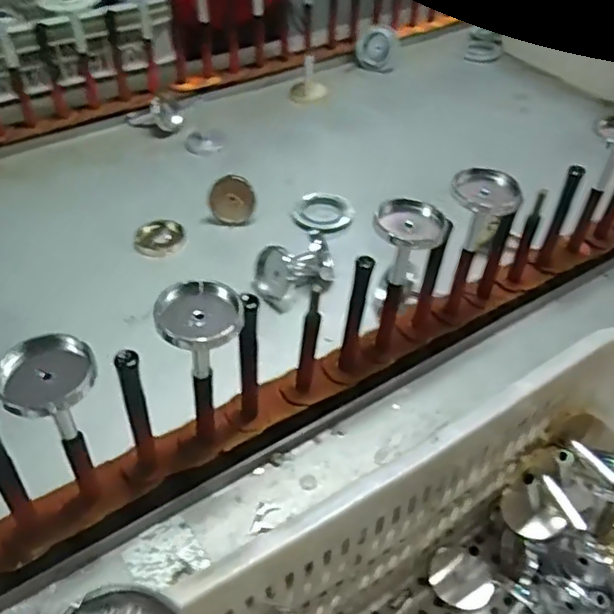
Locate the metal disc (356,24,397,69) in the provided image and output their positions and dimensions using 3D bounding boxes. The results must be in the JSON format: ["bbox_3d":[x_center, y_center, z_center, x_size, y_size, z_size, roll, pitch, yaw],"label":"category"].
[{"bbox_3d":[0.140,-0.524,1.265,0.086,0.072,0.016,-31,12,2],"label":"metal disc"}]

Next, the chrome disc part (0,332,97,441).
[{"bbox_3d":[-0.177,0.060,0.459,0.070,0.065,0.060,17,63,24],"label":"chrome disc part"}]

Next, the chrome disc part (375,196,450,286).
[{"bbox_3d":[0.091,-0.053,0.588,0.065,0.078,0.051,19,47,16],"label":"chrome disc part"}]

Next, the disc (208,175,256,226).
[{"bbox_3d":[-0.102,-0.147,0.868,0.060,0.065,0.006,23,15,-12],"label":"disc"}]

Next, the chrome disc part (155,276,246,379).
[{"bbox_3d":[-0.083,0.015,0.498,0.065,0.059,0.064,-4,45,-6],"label":"chrome disc part"}]

